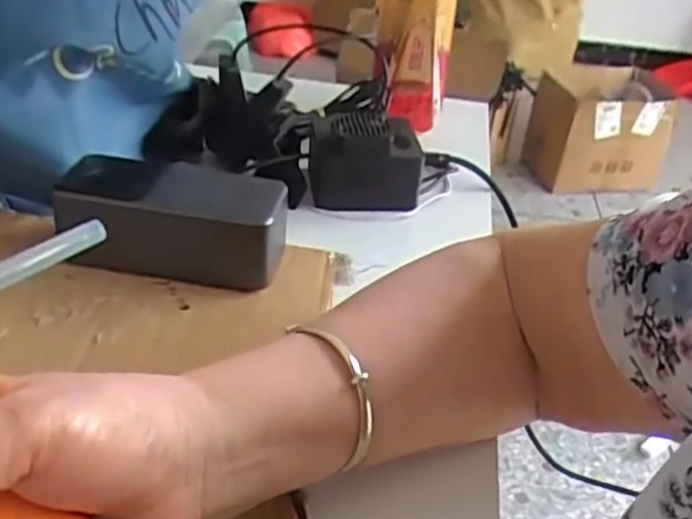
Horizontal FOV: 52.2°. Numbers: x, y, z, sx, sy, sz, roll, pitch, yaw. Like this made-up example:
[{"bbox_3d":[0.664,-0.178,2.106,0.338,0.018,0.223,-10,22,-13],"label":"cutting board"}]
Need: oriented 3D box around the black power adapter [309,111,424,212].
[{"bbox_3d":[0.012,-0.071,0.511,0.078,0.060,0.052,-1,34,-11],"label":"black power adapter"}]

